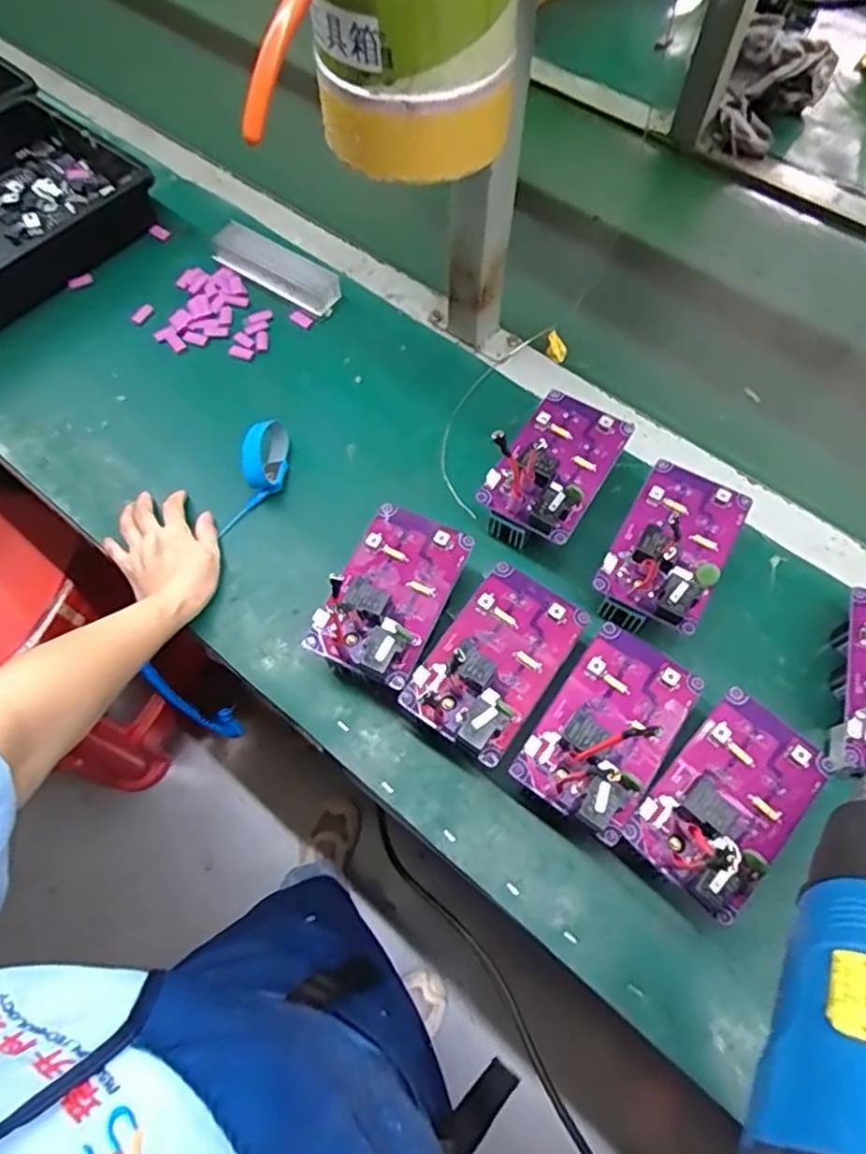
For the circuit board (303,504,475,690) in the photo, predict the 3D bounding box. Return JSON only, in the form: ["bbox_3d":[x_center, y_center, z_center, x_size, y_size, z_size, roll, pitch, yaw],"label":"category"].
[{"bbox_3d":[-0.033,0.008,0.509,0.082,0.037,0.137,22,66,11],"label":"circuit board"}]

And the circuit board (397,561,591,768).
[{"bbox_3d":[0.049,0.056,0.483,0.084,0.040,0.142,33,69,15],"label":"circuit board"}]

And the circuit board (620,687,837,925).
[{"bbox_3d":[0.203,0.147,0.442,0.082,0.023,0.142,41,71,18],"label":"circuit board"}]

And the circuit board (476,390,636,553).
[{"bbox_3d":[0.104,-0.093,0.575,0.090,0.075,0.139,29,68,14],"label":"circuit board"}]

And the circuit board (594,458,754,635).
[{"bbox_3d":[0.196,-0.023,0.546,0.087,0.061,0.144,28,67,13],"label":"circuit board"}]

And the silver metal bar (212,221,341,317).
[{"bbox_3d":[-0.175,-0.338,0.724,0.165,0.023,0.056,31,68,14],"label":"silver metal bar"}]

